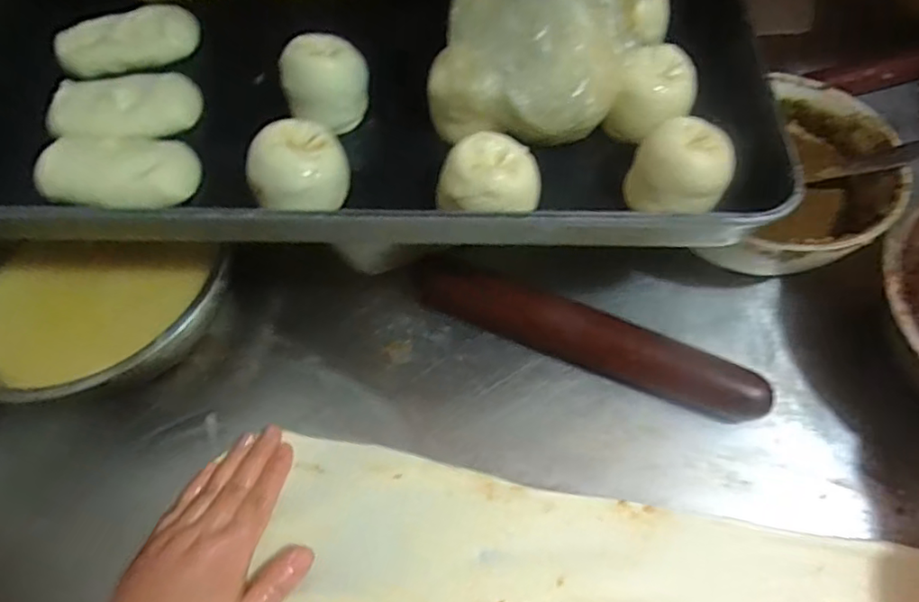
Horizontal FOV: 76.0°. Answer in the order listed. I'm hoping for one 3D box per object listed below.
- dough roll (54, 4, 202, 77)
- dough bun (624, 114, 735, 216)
[{"bbox_3d":[-0.284,-0.229,0.514,0.042,0.035,0.121,29,48,20],"label":"dough roll"},{"bbox_3d":[0.140,-0.083,0.371,0.058,0.041,0.057,-2,59,3],"label":"dough bun"}]

